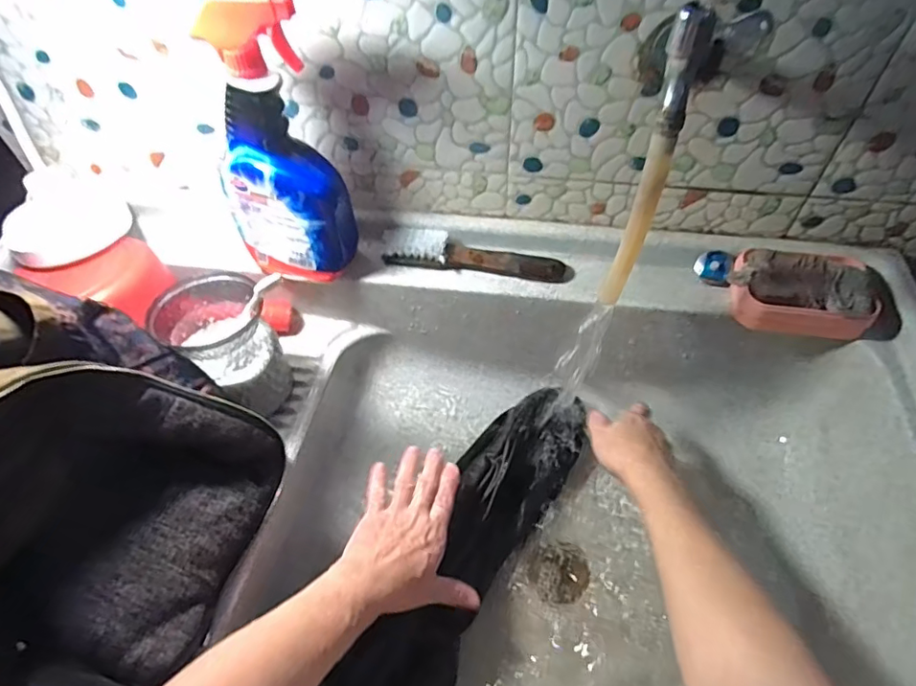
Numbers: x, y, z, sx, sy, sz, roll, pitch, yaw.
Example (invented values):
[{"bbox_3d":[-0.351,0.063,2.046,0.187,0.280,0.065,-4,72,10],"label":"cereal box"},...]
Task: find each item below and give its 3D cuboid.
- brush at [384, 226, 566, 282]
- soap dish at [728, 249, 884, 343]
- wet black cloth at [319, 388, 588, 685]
[{"bbox_3d":[0.017,-0.098,0.601,0.201,0.032,0.042,6,52,6],"label":"brush"},{"bbox_3d":[0.339,-0.051,0.537,0.122,0.041,0.083,6,52,7],"label":"soap dish"},{"bbox_3d":[0.014,0.217,0.551,0.081,0.113,0.439,-11,32,50],"label":"wet black cloth"}]

